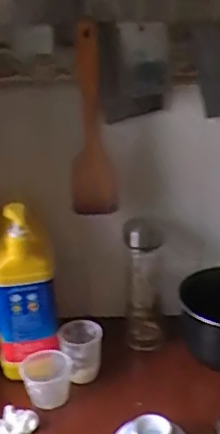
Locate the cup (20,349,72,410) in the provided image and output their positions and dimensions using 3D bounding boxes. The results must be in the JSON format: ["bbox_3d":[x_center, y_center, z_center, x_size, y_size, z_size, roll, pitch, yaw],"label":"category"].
[{"bbox_3d":[-0.090,0.234,0.810,0.070,0.055,0.059,-6,25,-8],"label":"cup"}]

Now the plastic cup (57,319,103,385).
[{"bbox_3d":[-0.042,0.206,0.845,0.062,0.082,0.058,-2,24,1],"label":"plastic cup"}]

